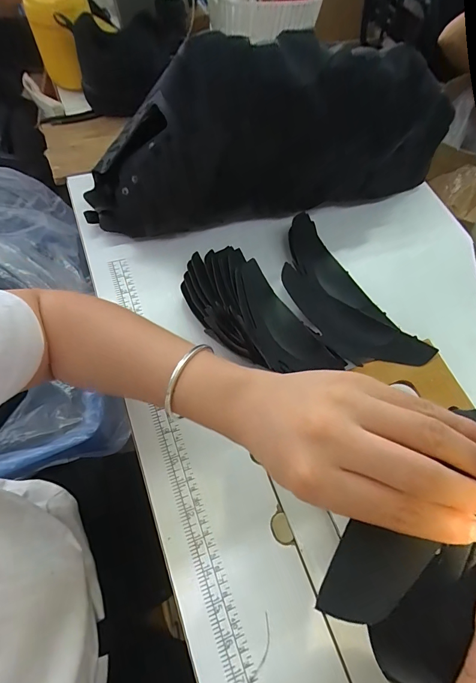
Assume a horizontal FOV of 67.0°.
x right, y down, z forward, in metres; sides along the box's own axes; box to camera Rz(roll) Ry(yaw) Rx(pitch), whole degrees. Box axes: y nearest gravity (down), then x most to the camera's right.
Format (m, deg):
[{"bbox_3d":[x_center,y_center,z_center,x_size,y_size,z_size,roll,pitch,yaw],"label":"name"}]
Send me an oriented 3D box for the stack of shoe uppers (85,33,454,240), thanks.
[{"bbox_3d":[0.039,-0.241,0.429,0.450,0.179,0.087,-9,64,-10],"label":"stack of shoe uppers"}]

